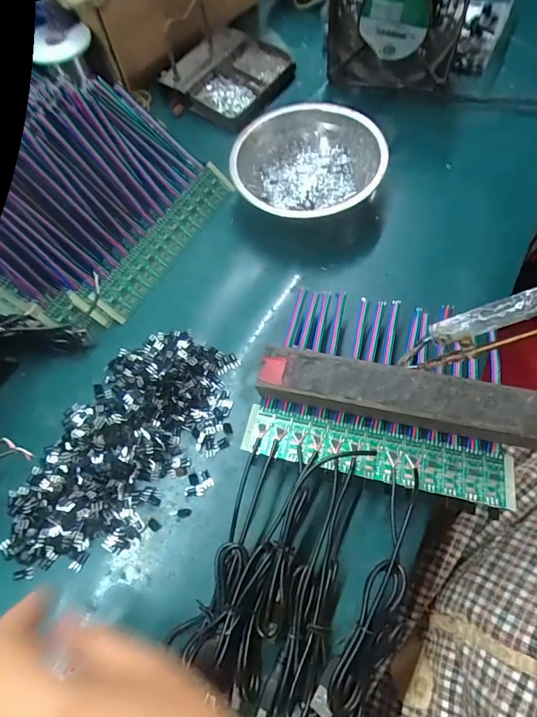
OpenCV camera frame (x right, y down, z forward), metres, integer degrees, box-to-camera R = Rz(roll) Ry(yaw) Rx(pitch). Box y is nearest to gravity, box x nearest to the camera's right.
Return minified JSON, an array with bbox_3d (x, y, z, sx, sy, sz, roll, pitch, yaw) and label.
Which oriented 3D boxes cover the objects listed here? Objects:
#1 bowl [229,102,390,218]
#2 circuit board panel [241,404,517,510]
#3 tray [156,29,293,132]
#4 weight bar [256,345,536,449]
[{"bbox_3d":[0.033,-0.158,0.363,0.125,0.040,0.120,-15,66,-3],"label":"bowl"},{"bbox_3d":[0.067,0.059,0.268,0.164,0.004,0.032,10,60,9],"label":"circuit board panel"},{"bbox_3d":[-0.040,-0.293,0.441,0.092,0.029,0.105,35,70,18],"label":"tray"},{"bbox_3d":[0.087,0.026,0.270,0.185,0.023,0.035,11,67,8],"label":"weight bar"}]

